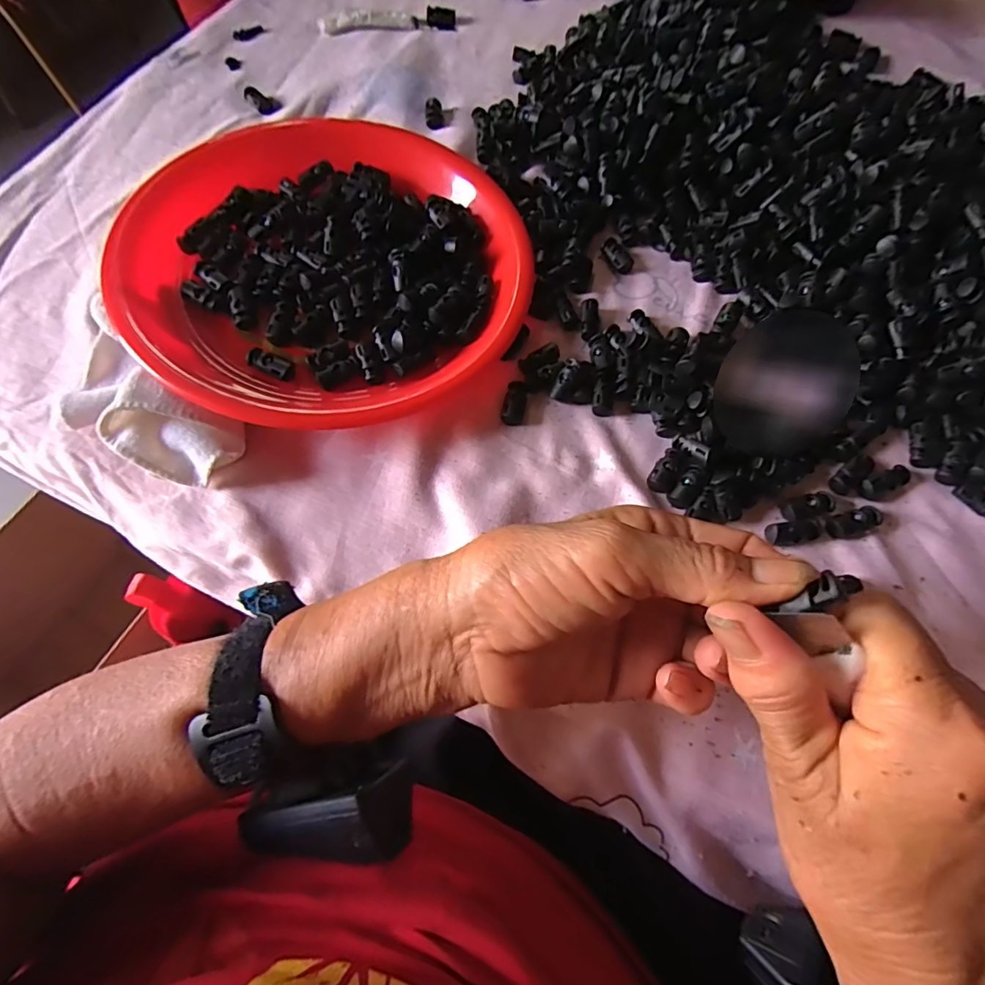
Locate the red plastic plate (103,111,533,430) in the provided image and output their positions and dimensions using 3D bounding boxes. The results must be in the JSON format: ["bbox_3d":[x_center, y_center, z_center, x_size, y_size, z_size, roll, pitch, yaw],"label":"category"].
[{"bbox_3d":[-0.106,-0.160,0.337,0.247,0.044,0.247,0,67,0],"label":"red plastic plate"}]

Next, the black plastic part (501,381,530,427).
[{"bbox_3d":[0.015,-0.056,0.322,0.014,0.007,0.028,13,68,5],"label":"black plastic part"}]

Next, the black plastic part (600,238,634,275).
[{"bbox_3d":[0.091,-0.172,0.371,0.015,0.008,0.029,-31,82,-12],"label":"black plastic part"}]

